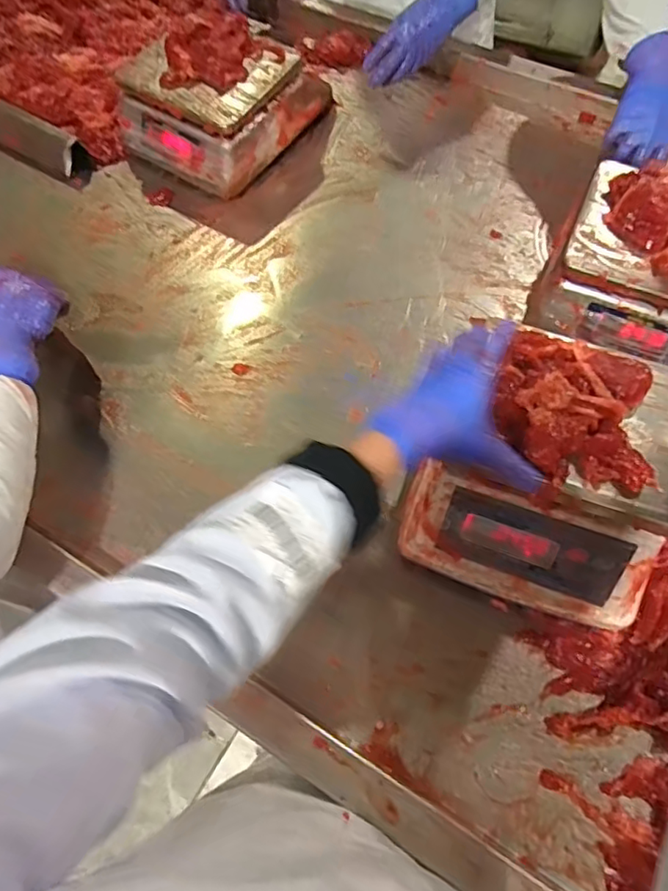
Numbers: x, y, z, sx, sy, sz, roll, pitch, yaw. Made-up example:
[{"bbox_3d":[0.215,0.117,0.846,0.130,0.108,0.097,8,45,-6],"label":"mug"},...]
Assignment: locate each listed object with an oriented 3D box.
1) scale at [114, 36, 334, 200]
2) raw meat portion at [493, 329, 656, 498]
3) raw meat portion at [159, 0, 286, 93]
[{"bbox_3d":[-0.171,-0.539,0.893,0.223,0.108,0.262,33,70,17],"label":"scale"},{"bbox_3d":[0.211,-0.039,0.504,0.139,0.049,0.137,15,66,10],"label":"raw meat portion"},{"bbox_3d":[-0.167,-0.562,0.825,0.169,0.050,0.109,-38,68,-15],"label":"raw meat portion"}]

